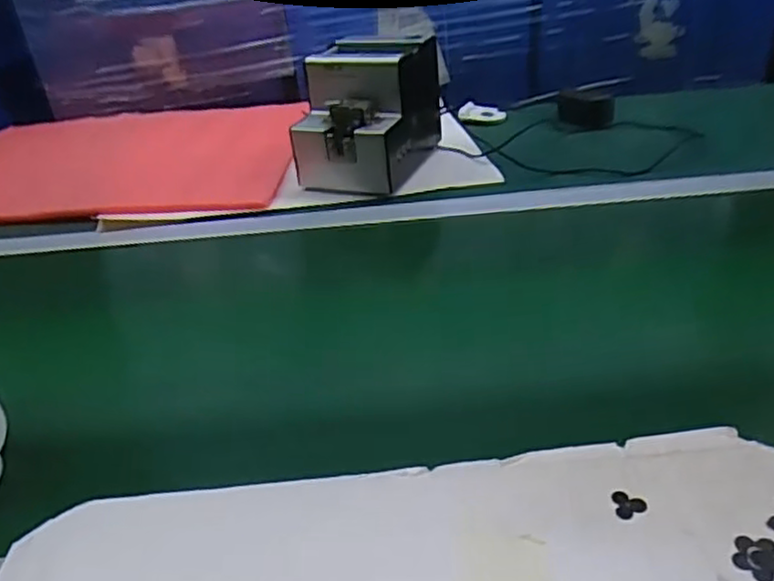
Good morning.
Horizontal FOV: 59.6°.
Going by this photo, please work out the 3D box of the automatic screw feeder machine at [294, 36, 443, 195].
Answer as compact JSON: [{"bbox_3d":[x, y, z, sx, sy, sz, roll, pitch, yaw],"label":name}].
[{"bbox_3d":[-0.023,-0.224,0.838,0.123,0.137,0.178,11,34,20],"label":"automatic screw feeder machine"}]

